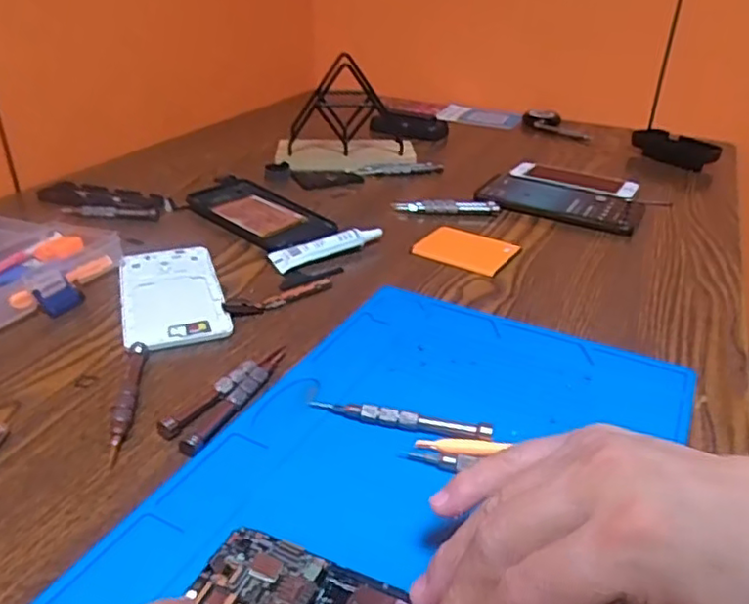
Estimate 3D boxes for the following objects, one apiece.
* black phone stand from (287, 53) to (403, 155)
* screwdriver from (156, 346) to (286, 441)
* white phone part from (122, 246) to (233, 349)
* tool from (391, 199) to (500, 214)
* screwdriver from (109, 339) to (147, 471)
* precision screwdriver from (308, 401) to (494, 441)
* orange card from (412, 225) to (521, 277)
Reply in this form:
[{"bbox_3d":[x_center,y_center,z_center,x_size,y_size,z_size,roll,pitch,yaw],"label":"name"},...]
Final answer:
[{"bbox_3d":[-0.035,-0.231,0.759,0.136,0.113,0.061,0,30,-2],"label":"black phone stand"},{"bbox_3d":[-0.090,0.051,0.385,0.014,0.010,0.102,19,35,28],"label":"screwdriver"},{"bbox_3d":[-0.156,-0.008,0.484,0.072,0.005,0.148,-10,32,-18],"label":"white phone part"},{"bbox_3d":[0.073,-0.096,0.646,0.107,0.017,0.012,3,30,3],"label":"tool"},{"bbox_3d":[-0.146,0.055,0.372,0.012,0.009,0.102,-4,31,-10],"label":"screwdriver"},{"bbox_3d":[0.014,0.067,0.358,0.104,0.010,0.011,9,31,12],"label":"precision screwdriver"},{"bbox_3d":[0.083,-0.048,0.562,0.077,0.007,0.061,24,41,26],"label":"orange card"}]

